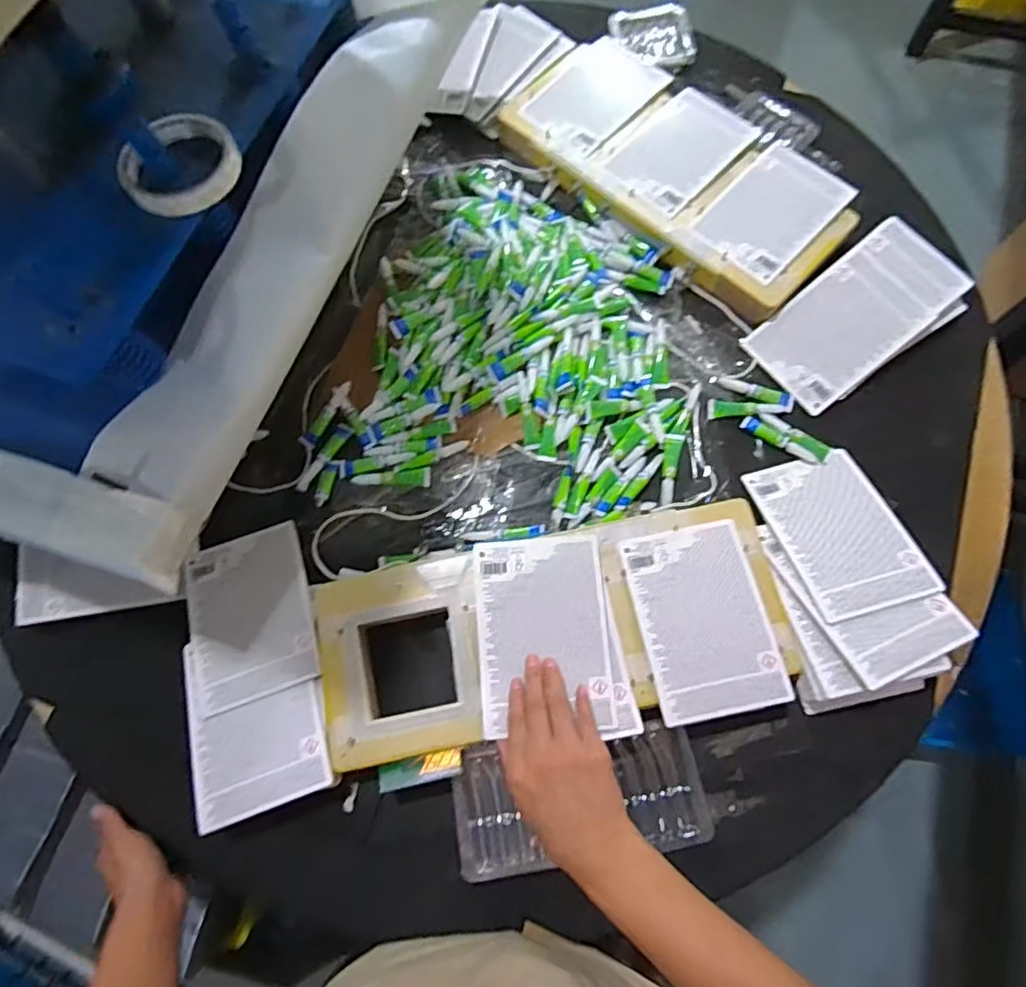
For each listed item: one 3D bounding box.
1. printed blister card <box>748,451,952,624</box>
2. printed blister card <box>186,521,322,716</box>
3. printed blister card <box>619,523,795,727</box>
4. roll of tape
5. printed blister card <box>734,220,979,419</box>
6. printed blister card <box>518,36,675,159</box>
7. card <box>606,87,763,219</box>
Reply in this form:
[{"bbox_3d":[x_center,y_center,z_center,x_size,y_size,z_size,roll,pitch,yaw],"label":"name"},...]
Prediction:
[{"bbox_3d":[0.321,0.035,0.572,0.119,0.007,0.167,-16,57,-1],"label":"printed blister card"},{"bbox_3d":[-0.255,0.117,0.569,0.115,0.009,0.159,-21,65,-6],"label":"printed blister card"},{"bbox_3d":[0.173,0.114,0.532,0.115,0.008,0.166,-11,71,-2],"label":"printed blister card"},{"bbox_3d":[-0.261,-0.264,0.462,0.094,0.027,0.094,-1,71,2],"label":"roll of tape"},{"bbox_3d":[0.381,-0.195,0.642,0.224,0.013,0.121,-39,74,1],"label":"printed blister card"},{"bbox_3d":[0.104,-0.506,0.736,0.125,0.006,0.179,38,77,14],"label":"printed blister card"},{"bbox_3d":[0.203,-0.415,0.697,0.114,0.010,0.169,41,78,14],"label":"card"}]

